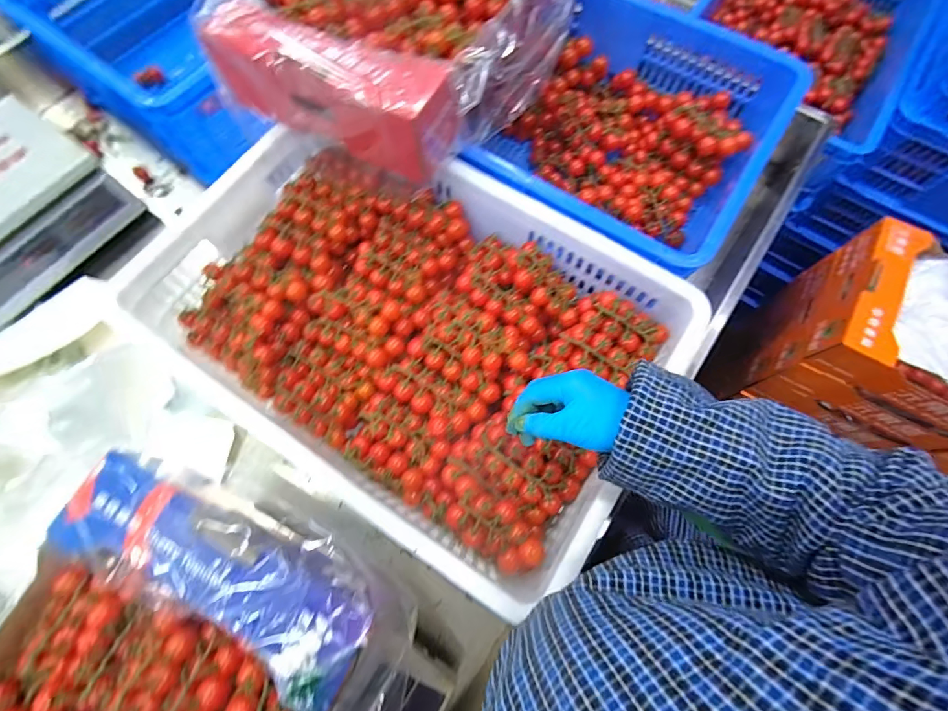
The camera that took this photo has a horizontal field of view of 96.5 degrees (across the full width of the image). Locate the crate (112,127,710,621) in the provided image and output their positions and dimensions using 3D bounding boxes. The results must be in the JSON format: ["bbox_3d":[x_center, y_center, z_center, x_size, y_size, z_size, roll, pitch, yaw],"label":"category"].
[{"bbox_3d":[-0.082,-0.054,0.537,0.597,0.126,0.417,34,75,9],"label":"crate"}]

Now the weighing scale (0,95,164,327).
[{"bbox_3d":[-0.740,-0.224,0.681,0.285,0.136,0.285,33,75,9],"label":"weighing scale"}]

